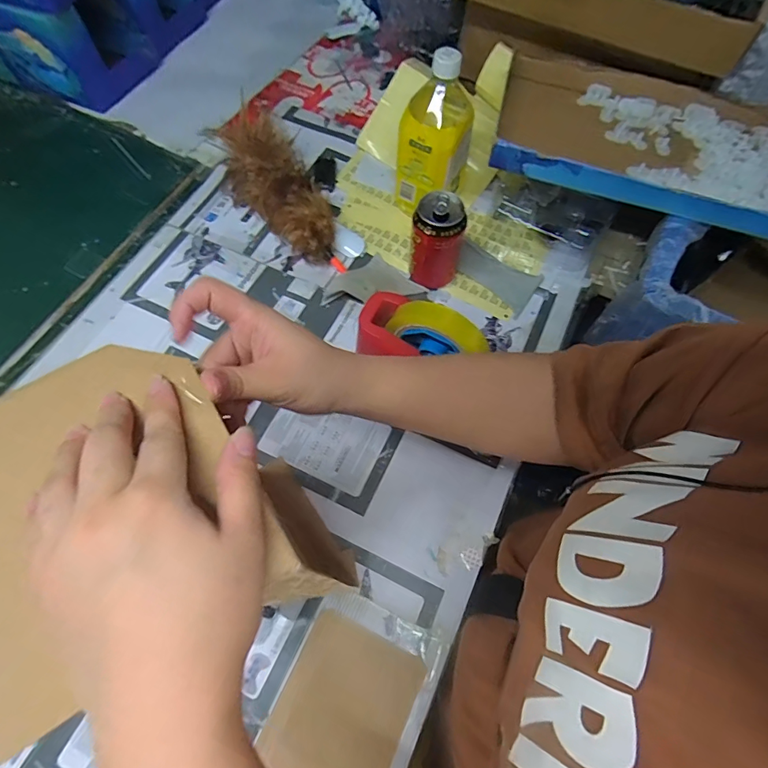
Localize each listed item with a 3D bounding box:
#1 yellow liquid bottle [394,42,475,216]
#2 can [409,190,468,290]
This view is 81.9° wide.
[{"bbox_3d":[0.067,-0.312,0.572,0.070,0.202,0.090,29,68,12],"label":"yellow liquid bottle"},{"bbox_3d":[0.066,-0.174,0.553,0.057,0.117,0.055,0,65,-1],"label":"can"}]

